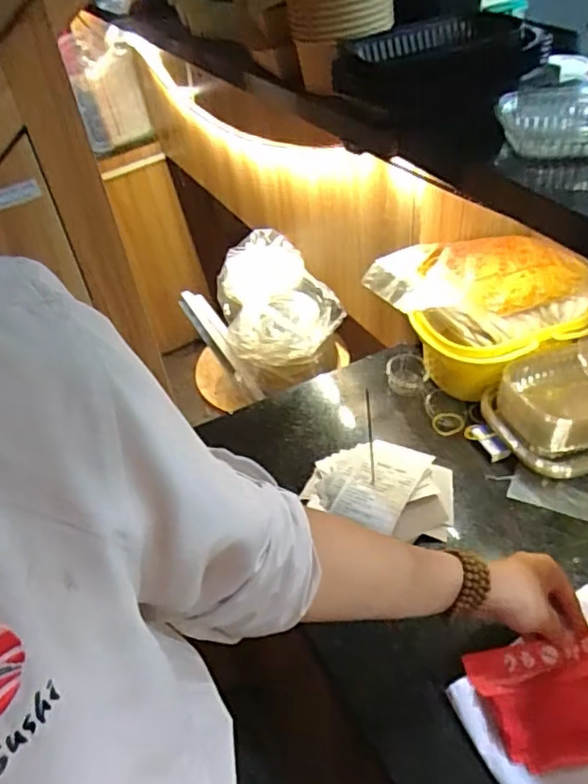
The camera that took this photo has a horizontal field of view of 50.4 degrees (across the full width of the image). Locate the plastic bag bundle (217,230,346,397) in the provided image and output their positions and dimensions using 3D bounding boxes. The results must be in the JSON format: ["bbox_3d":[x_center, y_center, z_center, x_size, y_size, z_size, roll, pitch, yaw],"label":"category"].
[{"bbox_3d":[-0.036,-0.145,1.149,0.168,0.188,0.324,-18,44,-11],"label":"plastic bag bundle"}]

